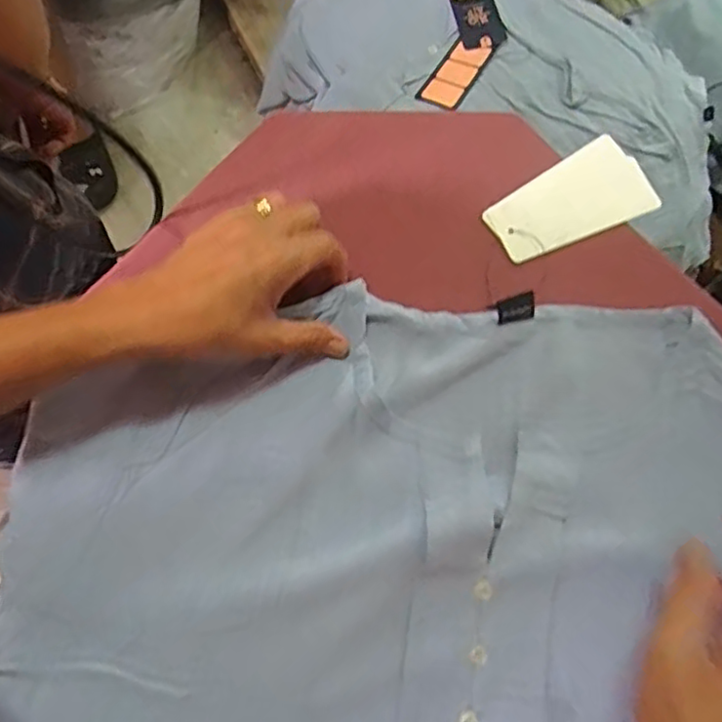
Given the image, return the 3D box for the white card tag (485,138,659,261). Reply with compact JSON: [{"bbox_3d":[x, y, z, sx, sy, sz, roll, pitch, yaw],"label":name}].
[{"bbox_3d":[0.145,-0.111,0.439,0.114,0.007,0.062,-29,75,-6],"label":"white card tag"}]

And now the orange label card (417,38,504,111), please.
[{"bbox_3d":[0.095,-0.284,0.624,0.044,0.004,0.091,26,69,18],"label":"orange label card"}]

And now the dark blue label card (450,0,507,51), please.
[{"bbox_3d":[0.120,-0.370,0.664,0.044,0.004,0.115,-10,62,3],"label":"dark blue label card"}]

